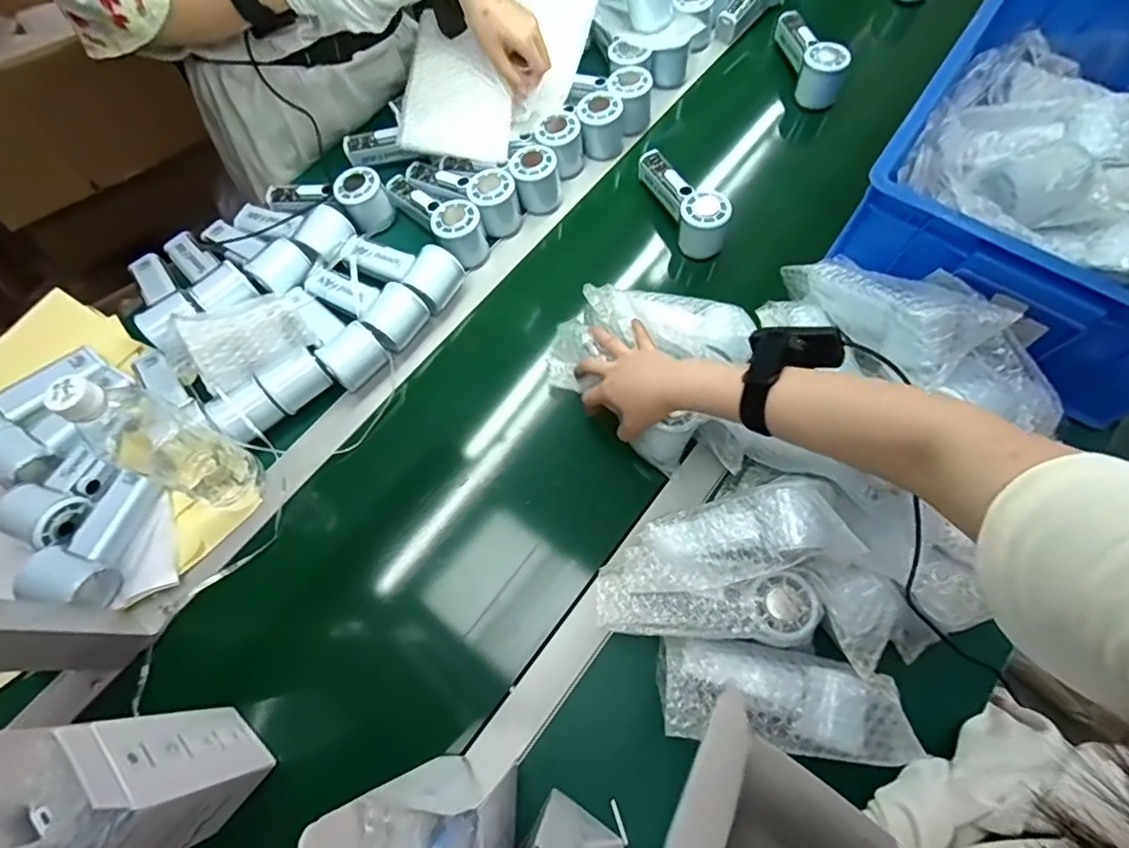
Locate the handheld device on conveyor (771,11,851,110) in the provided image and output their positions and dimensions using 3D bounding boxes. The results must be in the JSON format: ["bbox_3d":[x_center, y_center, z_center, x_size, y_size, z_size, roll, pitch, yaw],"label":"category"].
[{"bbox_3d":[0.342,-0.515,0.779,0.057,0.061,0.154,-7,68,-1],"label":"handheld device on conveyor"}]

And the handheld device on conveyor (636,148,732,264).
[{"bbox_3d":[0.148,-0.279,0.691,0.051,0.059,0.157,-23,70,-7],"label":"handheld device on conveyor"}]

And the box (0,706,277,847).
[{"bbox_3d":[-0.317,0.263,0.388,0.084,0.223,0.082,41,75,16],"label":"box"}]

